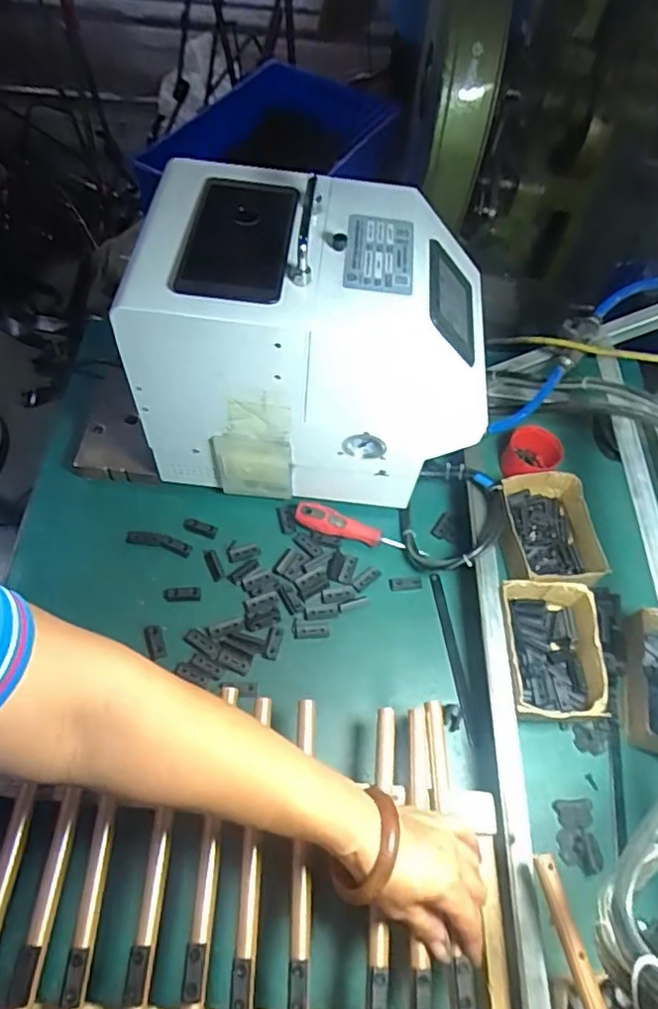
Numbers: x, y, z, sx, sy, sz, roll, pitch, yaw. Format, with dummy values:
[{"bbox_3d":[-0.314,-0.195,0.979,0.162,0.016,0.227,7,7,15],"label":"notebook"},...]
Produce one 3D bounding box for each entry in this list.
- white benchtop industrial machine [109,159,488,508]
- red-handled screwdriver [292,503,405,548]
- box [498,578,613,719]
[{"bbox_3d":[-0.017,-0.161,0.662,0.340,0.298,0.213,5,60,-1],"label":"white benchtop industrial machine"},{"bbox_3d":[0.039,0.029,0.698,0.158,0.032,0.025,15,60,4],"label":"red-handled screwdriver"},{"bbox_3d":[0.233,0.154,0.629,0.106,0.045,0.141,5,60,-2],"label":"box"}]

